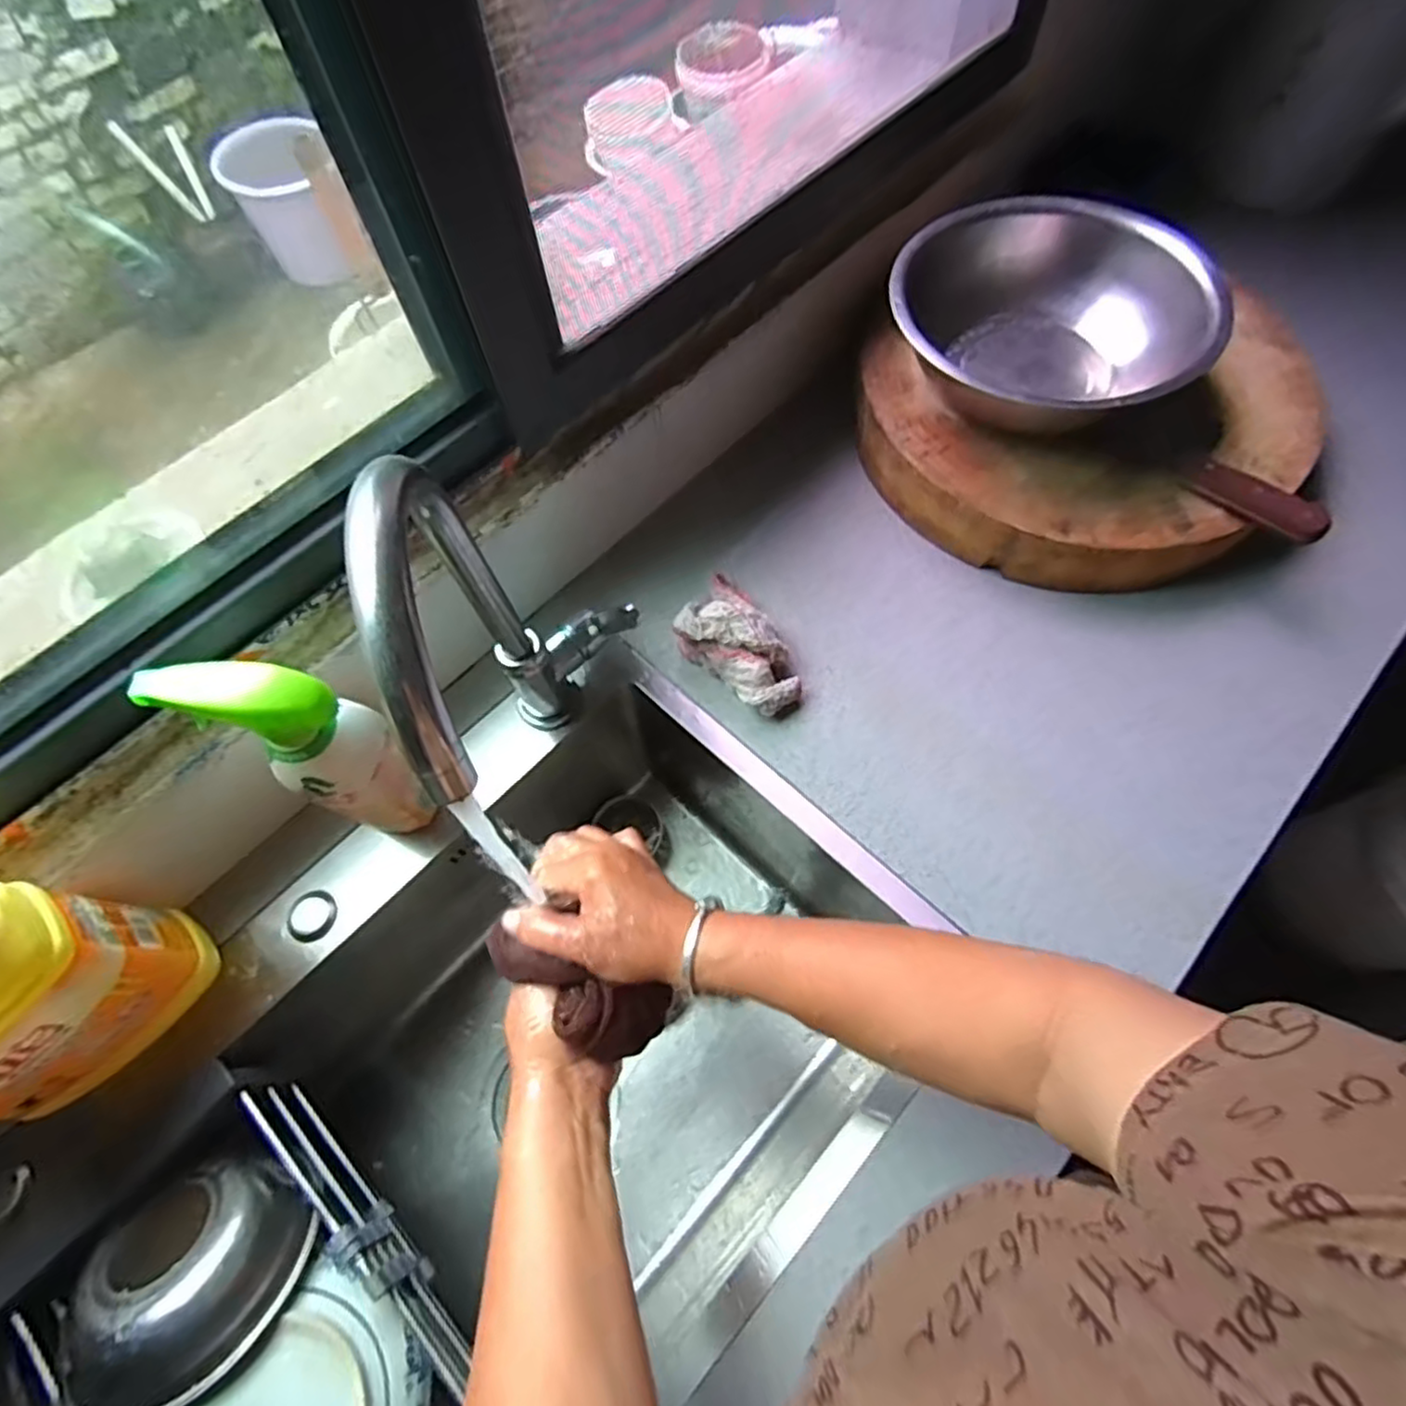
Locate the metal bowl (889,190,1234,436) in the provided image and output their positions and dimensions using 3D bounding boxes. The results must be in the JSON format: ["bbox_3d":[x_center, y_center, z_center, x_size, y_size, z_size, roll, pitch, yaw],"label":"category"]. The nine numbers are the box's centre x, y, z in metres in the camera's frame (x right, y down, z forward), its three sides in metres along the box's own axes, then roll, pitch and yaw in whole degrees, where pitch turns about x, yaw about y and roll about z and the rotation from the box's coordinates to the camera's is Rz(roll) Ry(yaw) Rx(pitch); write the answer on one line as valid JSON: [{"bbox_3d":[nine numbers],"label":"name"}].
[{"bbox_3d":[0.305,-0.338,0.637,0.256,0.094,0.256,-1,66,2],"label":"metal bowl"}]

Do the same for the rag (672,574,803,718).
[{"bbox_3d":[0.030,-0.048,0.609,0.073,0.062,0.127,-34,68,-12],"label":"rag"}]

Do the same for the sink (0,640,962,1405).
[{"bbox_3d":[-0.164,0.323,0.585,0.444,0.245,0.668,40,73,17],"label":"sink"}]

